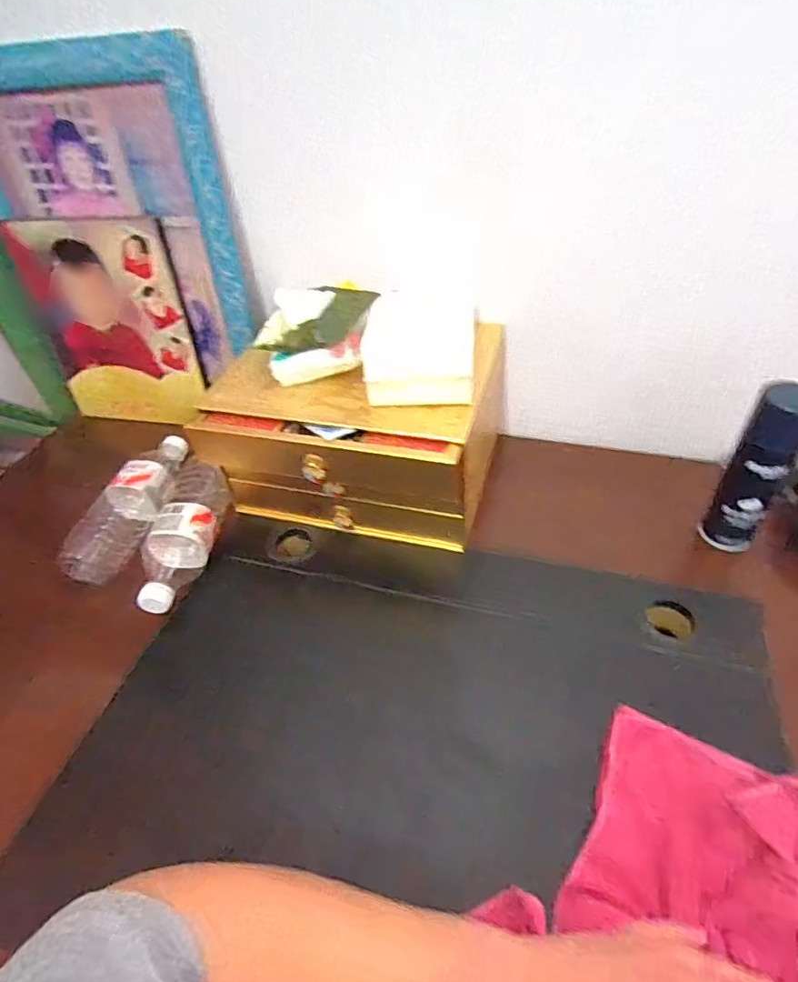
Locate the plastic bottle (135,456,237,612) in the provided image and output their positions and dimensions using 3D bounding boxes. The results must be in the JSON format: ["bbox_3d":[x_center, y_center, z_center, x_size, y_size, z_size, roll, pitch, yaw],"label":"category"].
[{"bbox_3d":[-0.252,0.053,0.642,0.068,0.059,0.204,-2,45,5],"label":"plastic bottle"}]

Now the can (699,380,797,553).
[{"bbox_3d":[0.357,-0.014,0.549,0.053,0.192,0.043,27,53,29],"label":"can"}]

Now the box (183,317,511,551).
[{"bbox_3d":[-0.050,-0.077,0.663,0.316,0.171,0.245,7,46,13],"label":"box"}]

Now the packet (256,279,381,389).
[{"bbox_3d":[-0.087,-0.169,0.596,0.135,0.066,0.112,-13,45,-6],"label":"packet"}]

